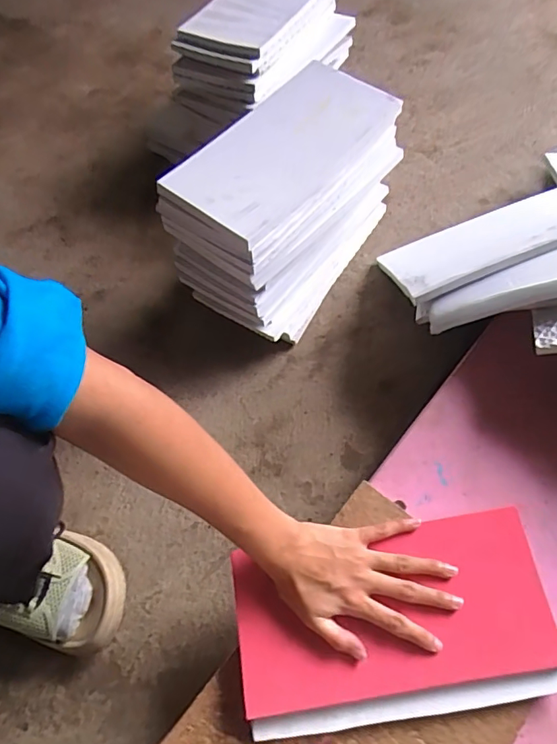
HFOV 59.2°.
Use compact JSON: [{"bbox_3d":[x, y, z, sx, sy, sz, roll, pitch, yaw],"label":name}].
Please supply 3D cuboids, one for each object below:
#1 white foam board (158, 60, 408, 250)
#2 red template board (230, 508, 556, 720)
[{"bbox_3d":[0.008,-0.253,0.543,0.135,0.020,0.270,36,68,21],"label":"white foam board"},{"bbox_3d":[0.099,0.212,0.434,0.270,0.014,0.131,-12,63,-2],"label":"red template board"}]

